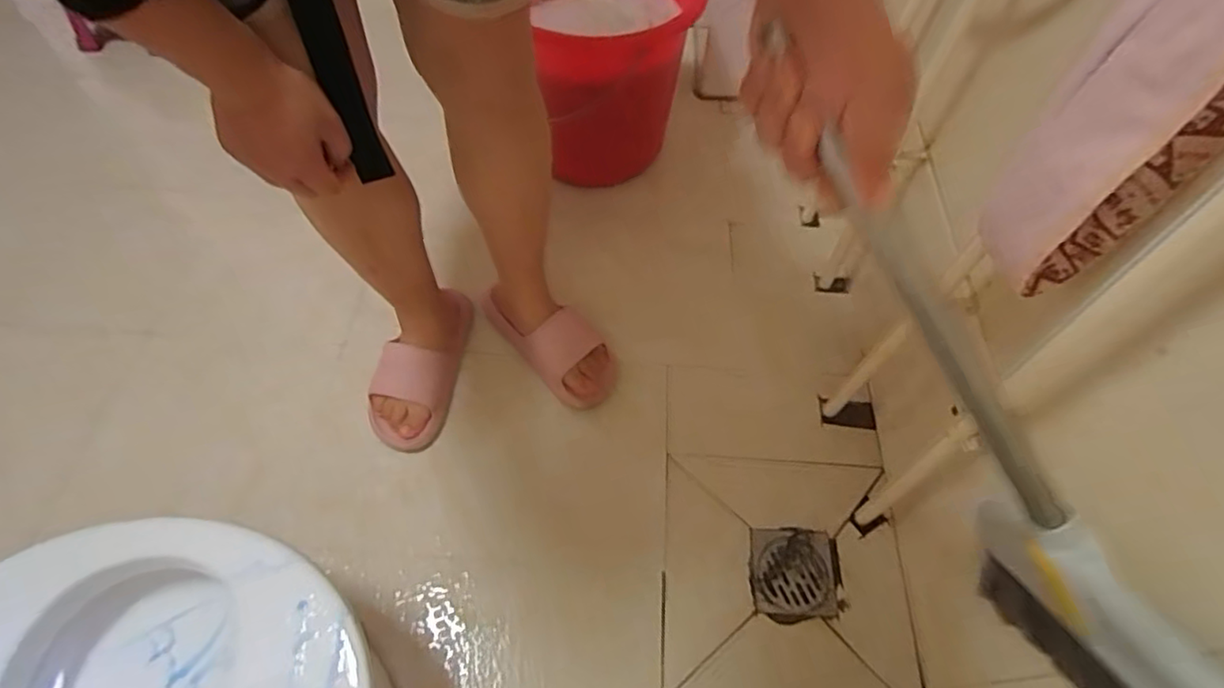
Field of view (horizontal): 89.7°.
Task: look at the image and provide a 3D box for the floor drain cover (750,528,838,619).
[{"bbox_3d":[0.228,0.288,0.777,0.100,0.005,0.105,4,56,3],"label":"floor drain cover"}]

